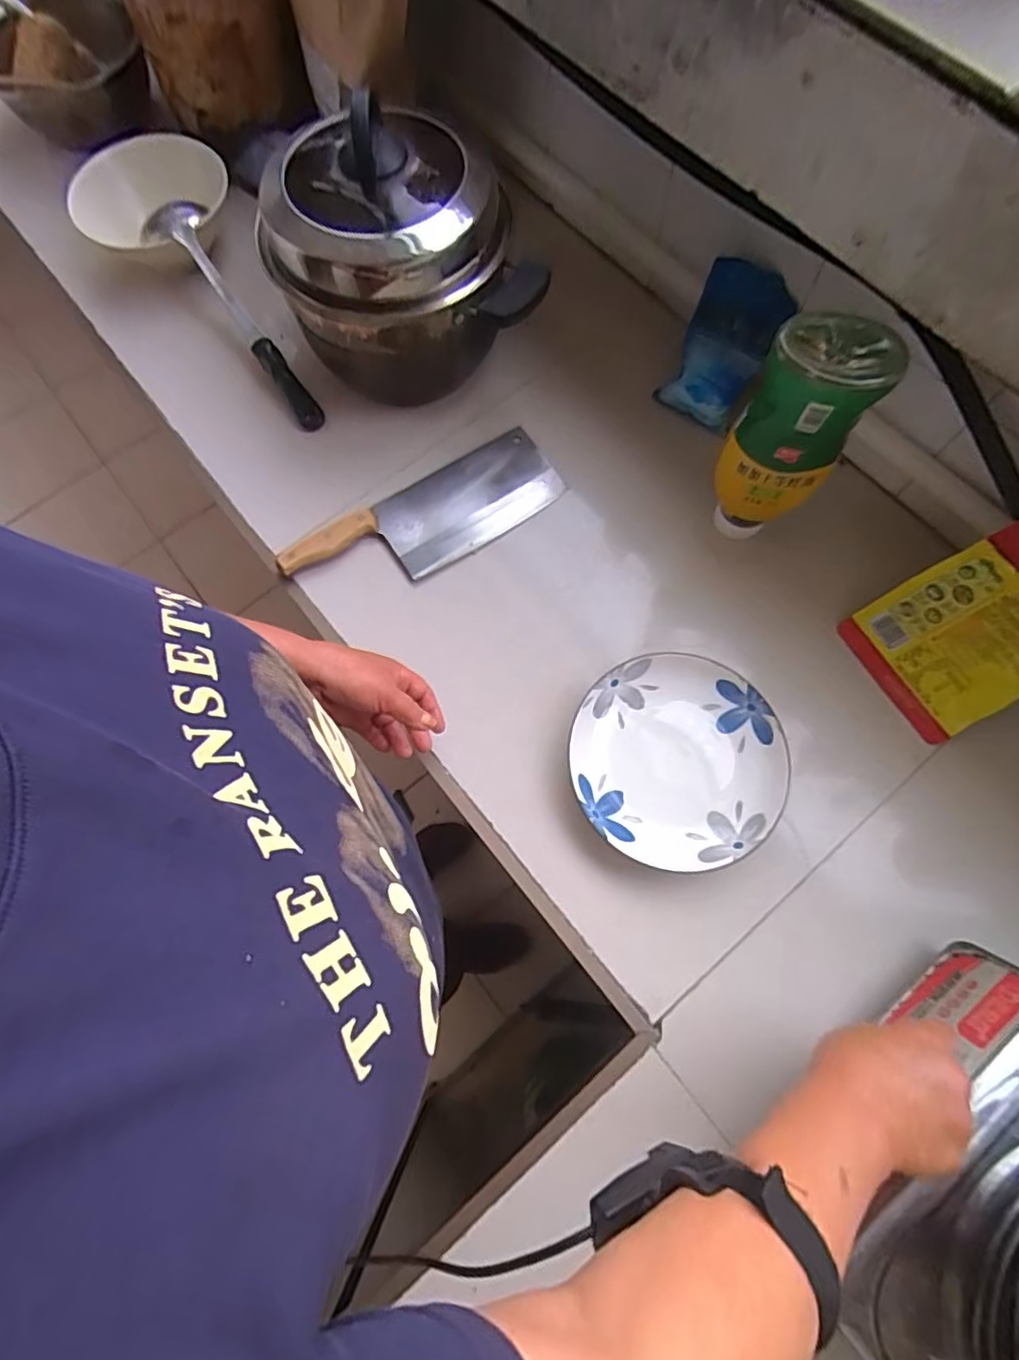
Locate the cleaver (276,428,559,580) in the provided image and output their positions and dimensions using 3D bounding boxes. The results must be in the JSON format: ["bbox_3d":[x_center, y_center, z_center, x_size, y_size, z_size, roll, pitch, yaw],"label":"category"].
[{"bbox_3d":[-0.091,-0.175,0.678,0.304,0.034,0.111,-33,76,-8],"label":"cleaver"}]

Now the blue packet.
[{"bbox_3d":[0.228,-0.350,0.650,0.112,0.034,0.145,40,118,36],"label":"blue packet"}]

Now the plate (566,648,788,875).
[{"bbox_3d":[0.158,0.075,0.580,0.197,0.023,0.190,0,73,1],"label":"plate"}]

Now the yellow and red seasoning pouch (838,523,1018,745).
[{"bbox_3d":[0.434,-0.046,0.563,0.192,0.038,0.140,-37,76,28],"label":"yellow and red seasoning pouch"}]

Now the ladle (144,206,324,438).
[{"bbox_3d":[-0.316,-0.415,0.705,0.073,0.064,0.304,-32,75,-8],"label":"ladle"}]

